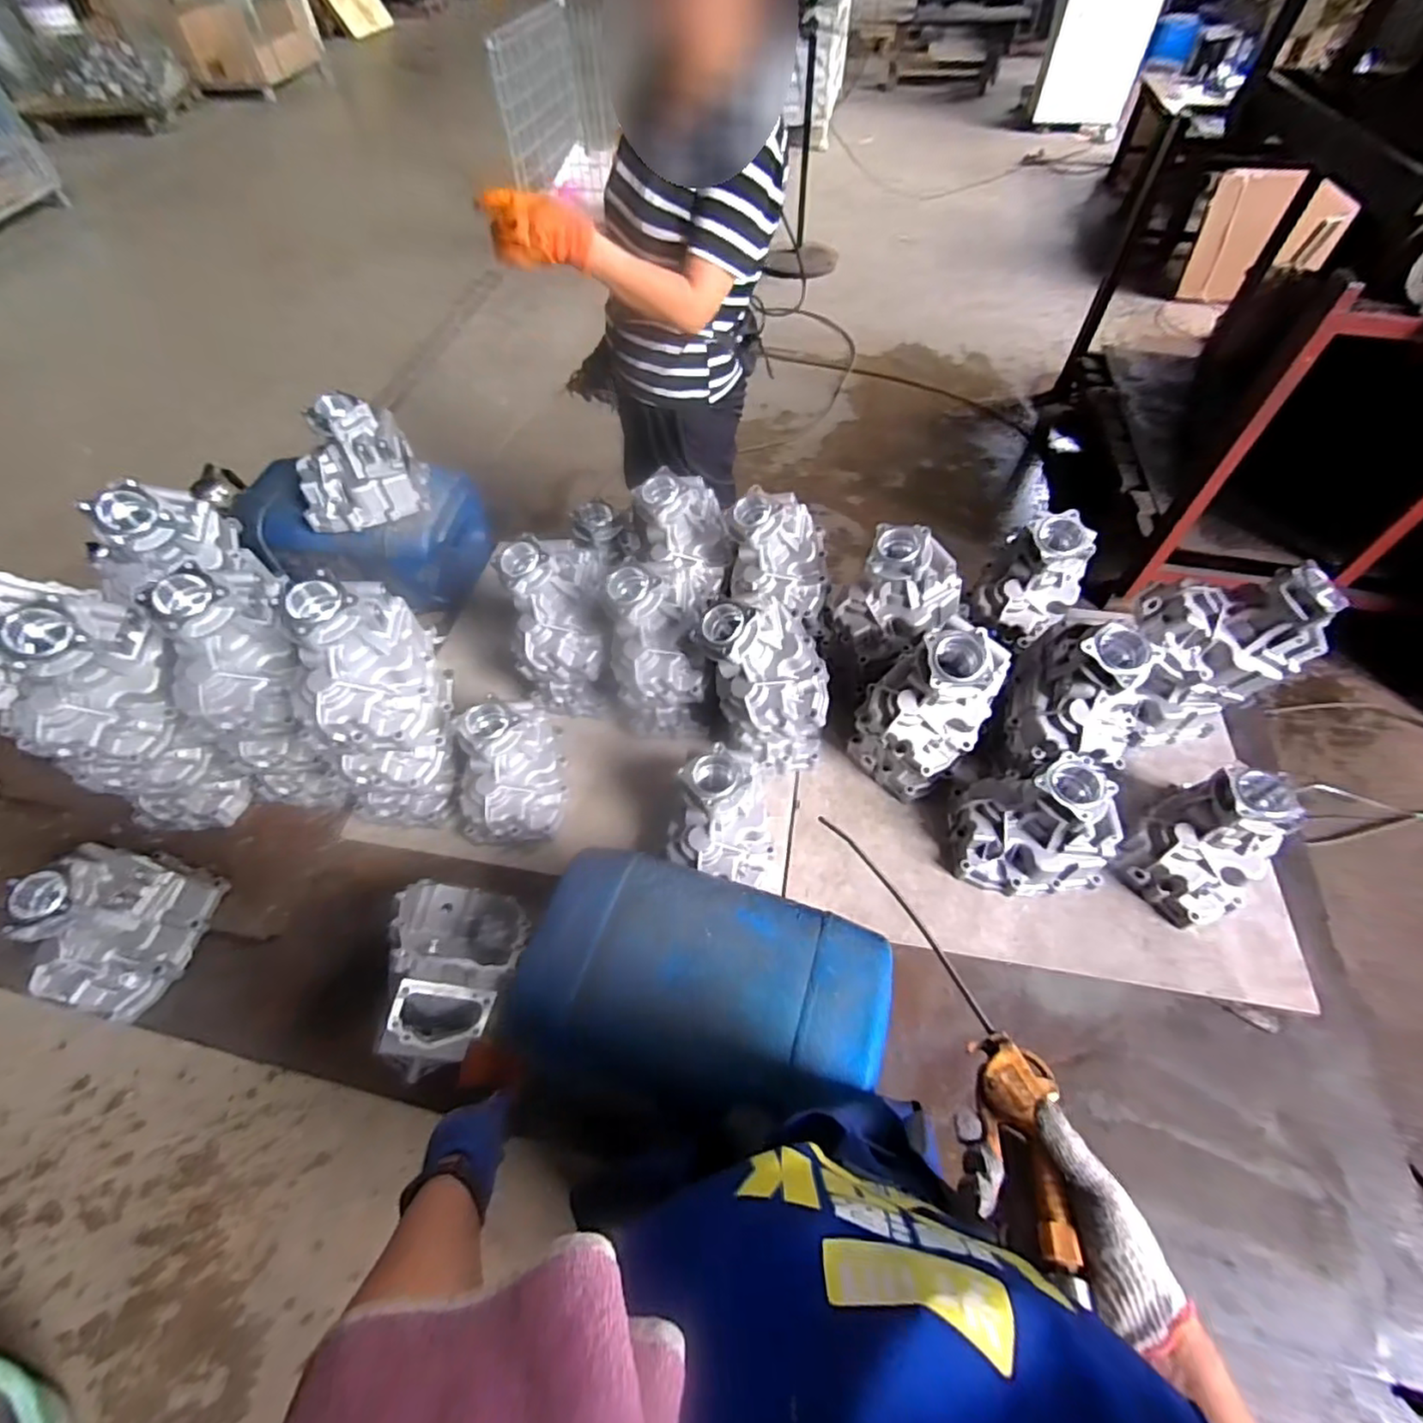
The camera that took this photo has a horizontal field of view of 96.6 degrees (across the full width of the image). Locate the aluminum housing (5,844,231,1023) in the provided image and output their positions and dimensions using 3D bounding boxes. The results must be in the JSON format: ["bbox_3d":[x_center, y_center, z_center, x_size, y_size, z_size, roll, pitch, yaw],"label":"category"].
[{"bbox_3d":[-0.921,0.330,0.980,0.126,0.216,0.232,10,56,8],"label":"aluminum housing"}]

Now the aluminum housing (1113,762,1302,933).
[{"bbox_3d":[0.774,0.208,0.982,0.171,0.188,0.179,-34,61,-20],"label":"aluminum housing"}]

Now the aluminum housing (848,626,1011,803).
[{"bbox_3d":[0.359,-0.005,1.055,0.175,0.314,0.171,-1,55,1],"label":"aluminum housing"}]

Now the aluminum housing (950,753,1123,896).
[{"bbox_3d":[0.520,0.181,1.022,0.223,0.196,0.171,-6,55,-2],"label":"aluminum housing"}]

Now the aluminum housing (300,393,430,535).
[{"bbox_3d":[-0.705,-0.486,1.247,0.235,0.207,0.120,-19,57,-11],"label":"aluminum housing"}]

